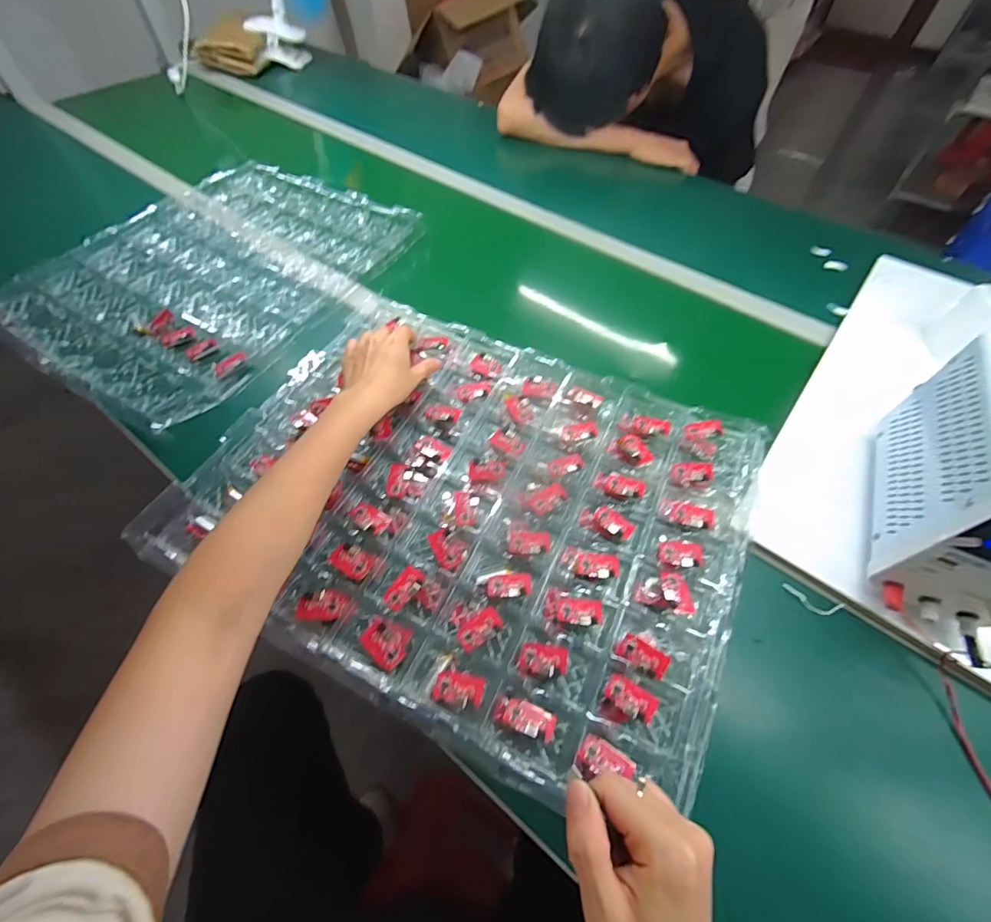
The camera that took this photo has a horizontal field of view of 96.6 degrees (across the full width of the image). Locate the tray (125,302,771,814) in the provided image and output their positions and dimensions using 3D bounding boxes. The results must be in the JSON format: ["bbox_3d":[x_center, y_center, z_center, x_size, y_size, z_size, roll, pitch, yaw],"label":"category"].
[{"bbox_3d":[-0.022,0.025,0.426,0.480,0.035,0.374,22,59,12],"label":"tray"}]

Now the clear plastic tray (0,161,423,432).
[{"bbox_3d":[-0.386,-0.275,0.624,0.370,0.024,0.468,27,60,15],"label":"clear plastic tray"}]

